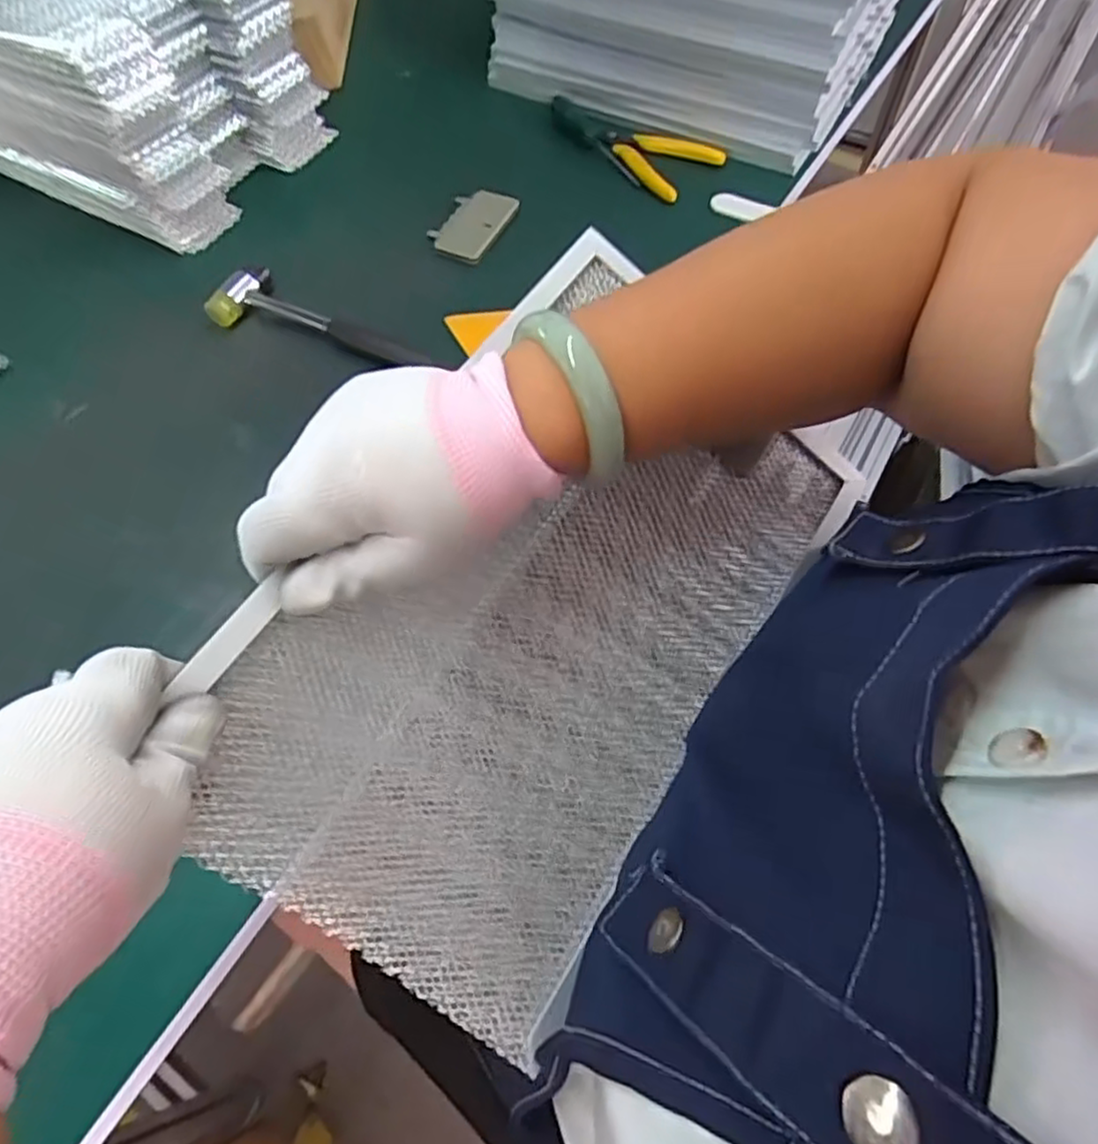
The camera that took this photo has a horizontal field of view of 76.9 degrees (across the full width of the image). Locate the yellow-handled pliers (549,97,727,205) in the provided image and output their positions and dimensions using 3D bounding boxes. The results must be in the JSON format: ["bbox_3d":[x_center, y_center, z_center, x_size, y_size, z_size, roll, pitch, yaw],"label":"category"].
[{"bbox_3d":[0.072,-0.413,0.661,0.173,0.018,0.073,37,69,20],"label":"yellow-handled pliers"}]

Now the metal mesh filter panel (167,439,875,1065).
[{"bbox_3d":[0.004,0.016,0.318,0.194,0.021,0.322,41,72,-12],"label":"metal mesh filter panel"}]

